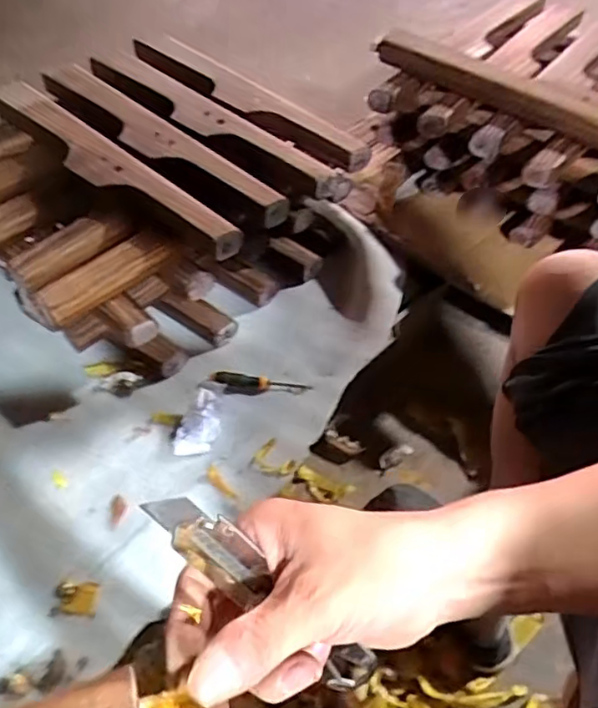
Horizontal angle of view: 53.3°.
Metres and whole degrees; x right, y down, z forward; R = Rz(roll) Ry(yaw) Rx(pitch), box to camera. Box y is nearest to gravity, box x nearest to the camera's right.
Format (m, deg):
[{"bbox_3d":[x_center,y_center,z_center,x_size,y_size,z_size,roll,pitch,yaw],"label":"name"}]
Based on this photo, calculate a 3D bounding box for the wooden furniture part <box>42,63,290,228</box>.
[{"bbox_3d":[-0.227,-0.331,0.905,0.099,0.044,0.561,-36,60,-29],"label":"wooden furniture part"}]

